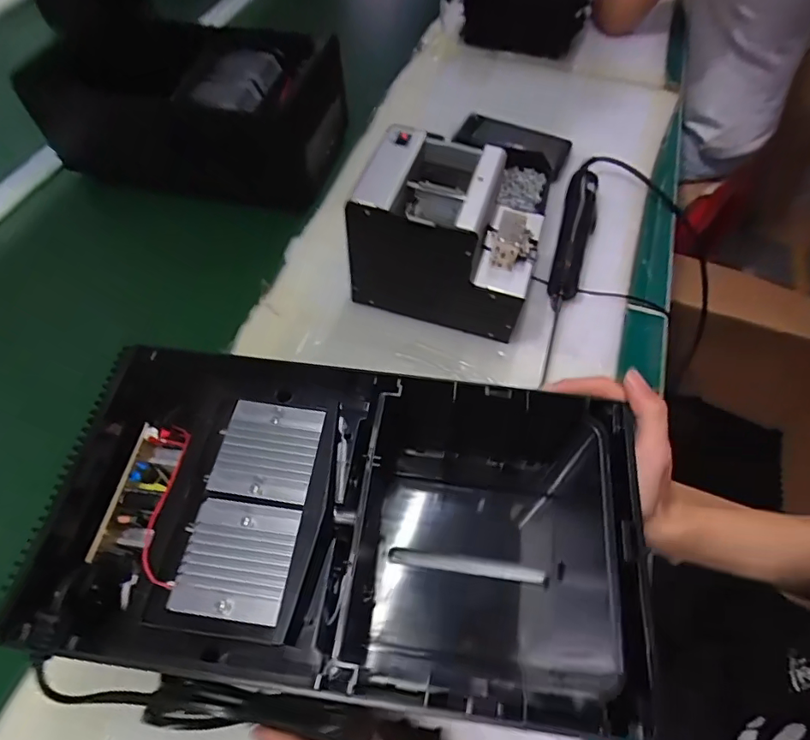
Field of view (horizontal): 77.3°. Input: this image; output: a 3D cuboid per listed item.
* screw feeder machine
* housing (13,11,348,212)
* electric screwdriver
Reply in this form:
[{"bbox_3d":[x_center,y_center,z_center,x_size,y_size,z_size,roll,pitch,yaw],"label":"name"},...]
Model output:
[{"bbox_3d":[0.046,-0.135,0.525,0.175,0.148,0.126,16,57,11],"label":"screw feeder machine"},{"bbox_3d":[-0.277,-0.357,0.673,0.344,0.139,0.202,14,56,10],"label":"housing"},{"bbox_3d":[0.182,-0.122,0.573,0.040,0.052,0.297,17,57,12],"label":"electric screwdriver"}]

